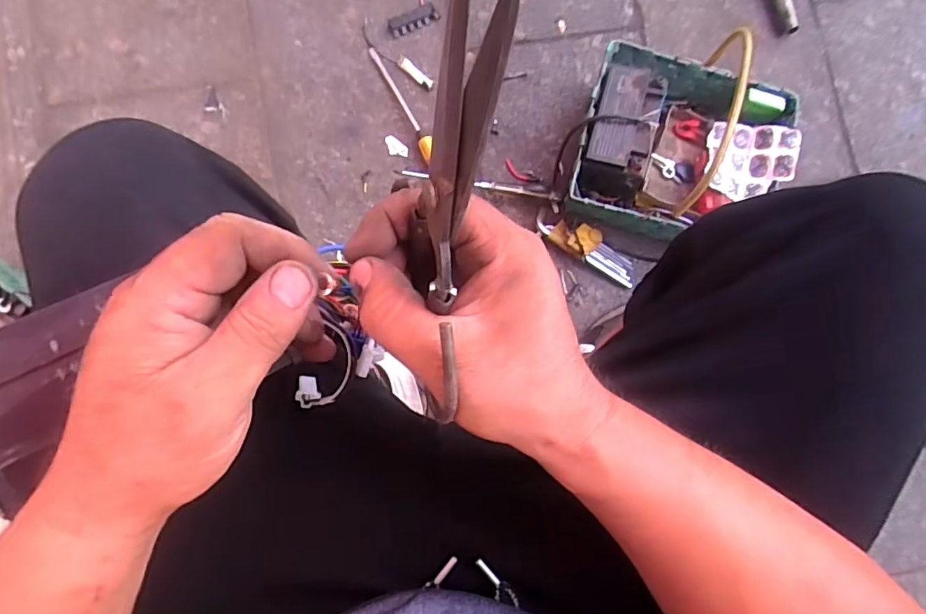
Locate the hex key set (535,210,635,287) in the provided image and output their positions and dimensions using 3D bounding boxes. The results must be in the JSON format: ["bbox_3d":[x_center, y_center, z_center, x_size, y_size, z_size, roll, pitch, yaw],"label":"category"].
[{"bbox_3d":[0.183,-0.092,0.783,0.162,0.034,0.051,31,82,-1],"label":"hex key set"}]

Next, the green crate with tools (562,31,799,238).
[{"bbox_3d":[0.307,-0.230,0.704,0.272,0.236,0.240,15,82,-3],"label":"green crate with tools"}]

